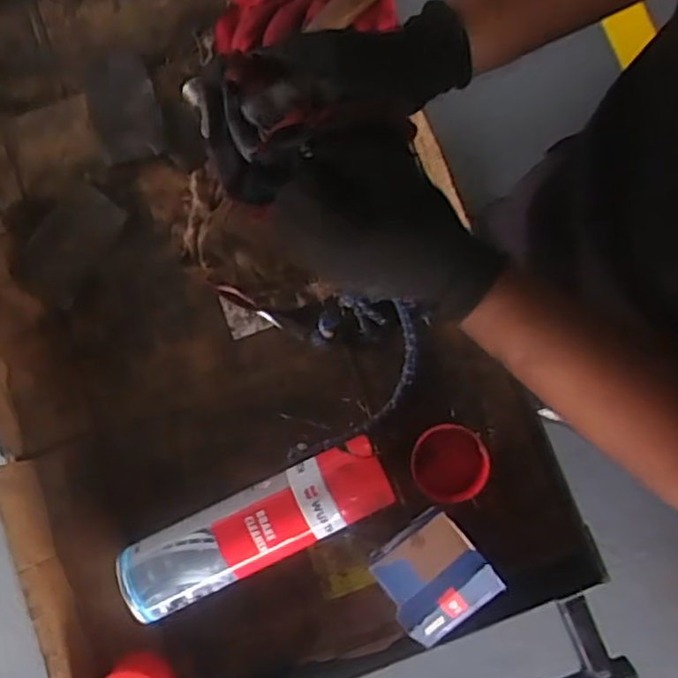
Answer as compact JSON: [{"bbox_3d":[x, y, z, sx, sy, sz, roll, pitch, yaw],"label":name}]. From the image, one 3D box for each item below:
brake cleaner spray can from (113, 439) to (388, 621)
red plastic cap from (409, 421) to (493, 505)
[{"bbox_3d":[-0.072,0.163,0.578,0.244,0.054,0.071,-26,80,-5],"label":"brake cleaner spray can"},{"bbox_3d":[0.097,0.112,0.602,0.064,0.042,0.065,1,79,0],"label":"red plastic cap"}]

